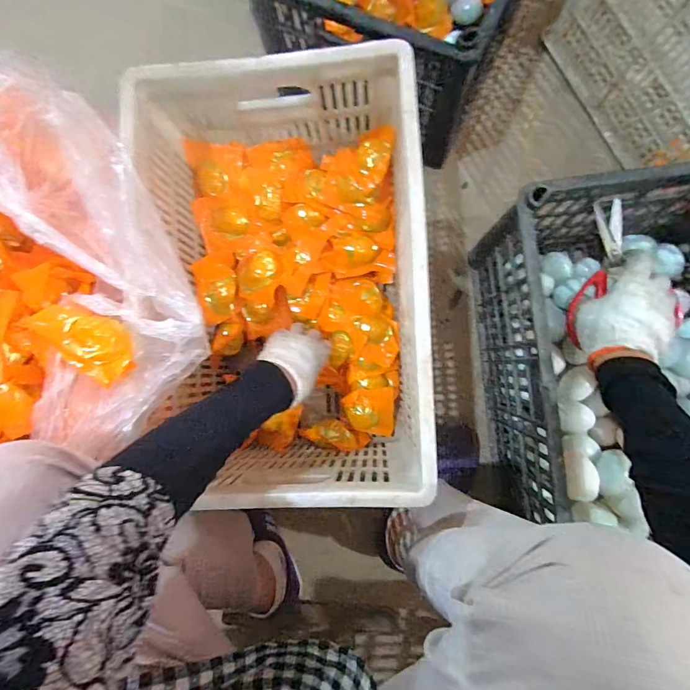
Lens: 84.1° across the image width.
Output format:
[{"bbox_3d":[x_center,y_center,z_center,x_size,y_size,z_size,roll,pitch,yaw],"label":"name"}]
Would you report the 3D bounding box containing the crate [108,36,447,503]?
[{"bbox_3d":[-0.057,-0.066,0.502,0.304,0.246,0.456,-5,86,6],"label":"crate"}]

